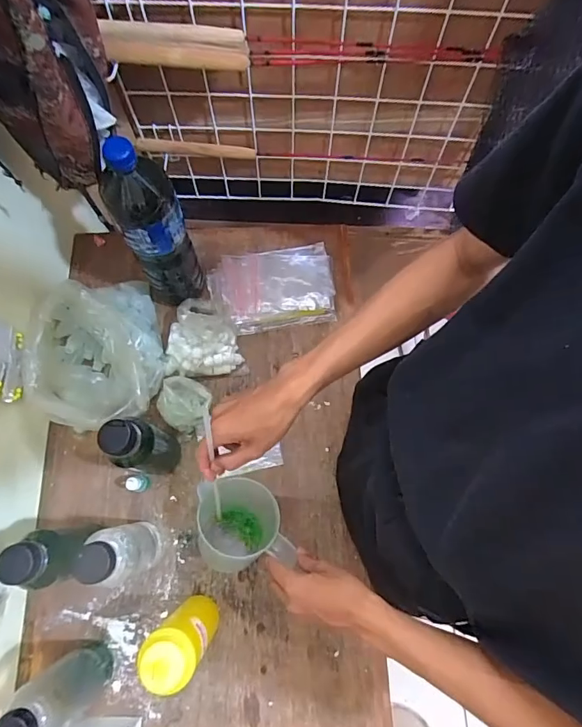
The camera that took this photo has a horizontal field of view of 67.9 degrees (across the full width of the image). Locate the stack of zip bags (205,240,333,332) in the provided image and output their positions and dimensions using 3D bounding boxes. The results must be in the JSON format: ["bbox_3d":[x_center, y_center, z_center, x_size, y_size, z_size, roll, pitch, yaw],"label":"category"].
[{"bbox_3d":[-0.031,-0.129,0.743,0.207,0.022,0.142,-8,72,-3],"label":"stack of zip bags"}]

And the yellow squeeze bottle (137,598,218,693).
[{"bbox_3d":[-0.125,0.319,0.508,0.057,0.188,0.054,0,72,0],"label":"yellow squeeze bottle"}]

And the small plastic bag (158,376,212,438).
[{"bbox_3d":[-0.162,0.061,0.655,0.073,0.049,0.070,27,74,8],"label":"small plastic bag"}]

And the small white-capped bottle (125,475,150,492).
[{"bbox_3d":[-0.221,0.173,0.625,0.018,0.049,0.023,11,72,3],"label":"small white-capped bottle"}]

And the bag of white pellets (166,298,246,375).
[{"bbox_3d":[-0.145,-0.045,0.688,0.103,0.077,0.126,-19,73,-6],"label":"bag of white pellets"}]

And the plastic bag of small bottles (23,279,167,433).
[{"bbox_3d":[-0.284,-0.021,0.642,0.163,0.105,0.230,-17,73,-6],"label":"plastic bag of small bottles"}]

